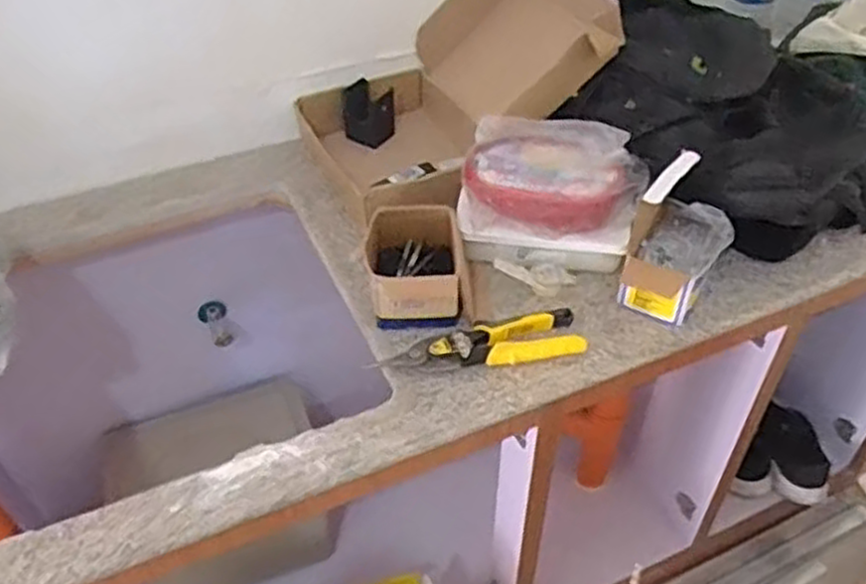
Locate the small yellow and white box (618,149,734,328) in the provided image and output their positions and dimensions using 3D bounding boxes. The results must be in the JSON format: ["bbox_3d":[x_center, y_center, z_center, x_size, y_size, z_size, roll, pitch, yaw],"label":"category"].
[{"bbox_3d":[0.280,-0.059,0.890,0.088,0.153,0.120,26,50,25],"label":"small yellow and white box"}]

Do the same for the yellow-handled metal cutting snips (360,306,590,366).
[{"bbox_3d":[0.054,0.055,0.865,0.223,0.019,0.062,-8,44,-8],"label":"yellow-handled metal cutting snips"}]

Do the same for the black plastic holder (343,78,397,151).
[{"bbox_3d":[-0.095,-0.264,1.162,0.076,0.077,0.048,-3,44,-3],"label":"black plastic holder"}]

